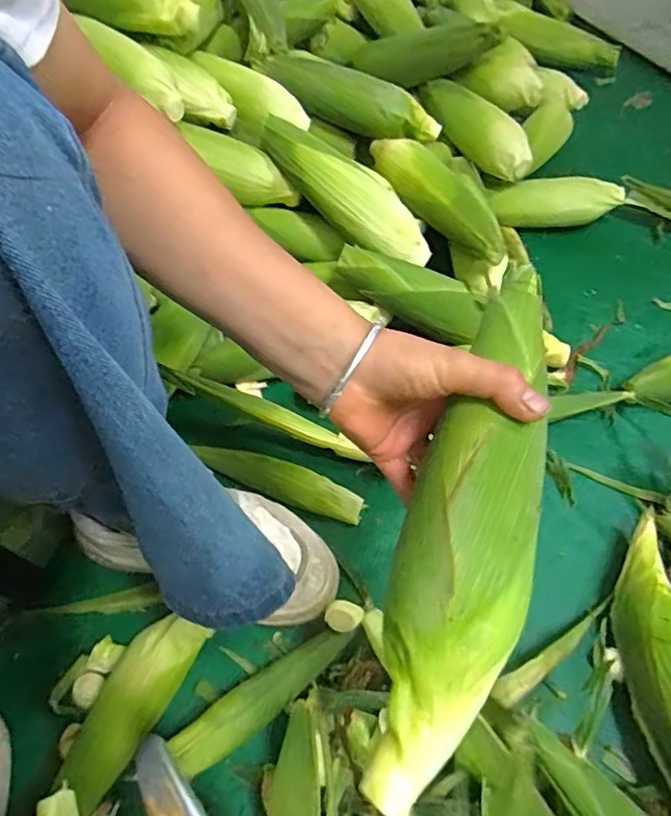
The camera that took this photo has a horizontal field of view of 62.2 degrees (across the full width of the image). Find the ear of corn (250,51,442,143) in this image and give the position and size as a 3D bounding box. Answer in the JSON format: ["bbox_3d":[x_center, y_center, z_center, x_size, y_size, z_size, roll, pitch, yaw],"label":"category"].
[{"bbox_3d":[0.017,-0.407,0.728,0.250,0.063,0.062,21,58,-2],"label":"ear of corn"}]

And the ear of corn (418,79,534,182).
[{"bbox_3d":[0.187,-0.391,0.762,0.058,0.055,0.221,-22,58,-13],"label":"ear of corn"}]

